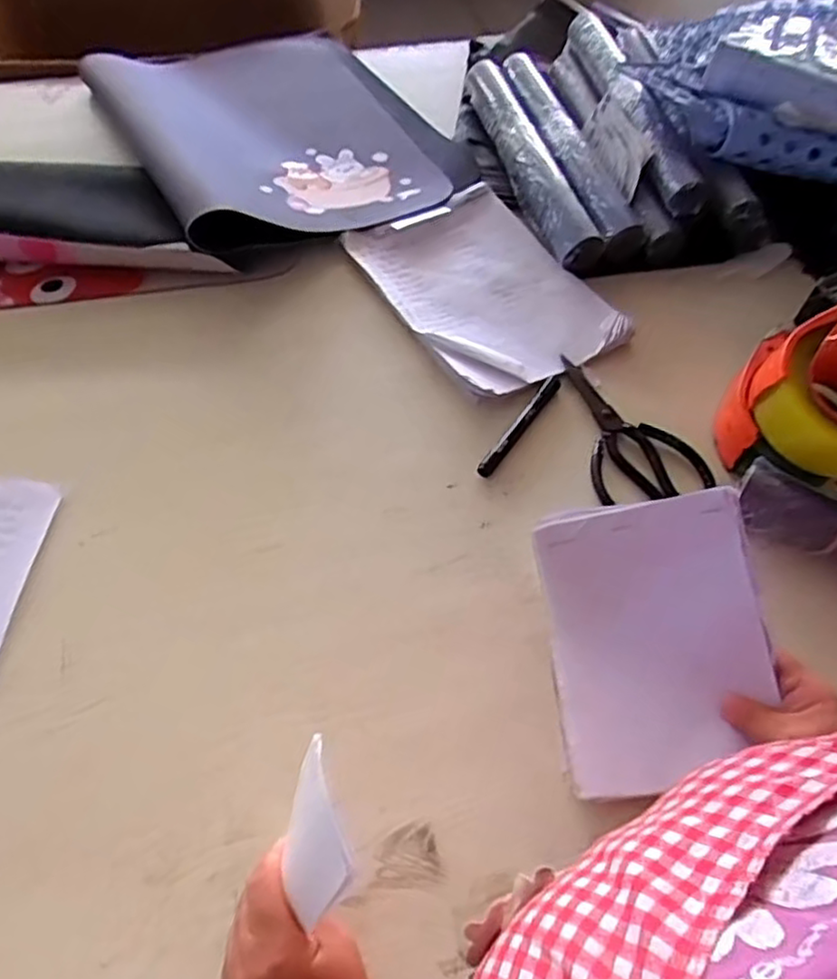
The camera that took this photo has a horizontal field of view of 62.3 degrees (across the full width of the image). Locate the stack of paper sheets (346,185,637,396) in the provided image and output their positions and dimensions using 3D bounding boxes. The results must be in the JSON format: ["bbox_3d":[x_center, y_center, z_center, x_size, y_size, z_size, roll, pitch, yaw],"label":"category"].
[{"bbox_3d":[0.073,-0.226,0.770,0.204,0.019,0.280,-28,63,-19],"label":"stack of paper sheets"}]

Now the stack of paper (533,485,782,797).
[{"bbox_3d":[0.173,0.109,0.513,0.154,0.030,0.201,-12,76,19],"label":"stack of paper"}]

